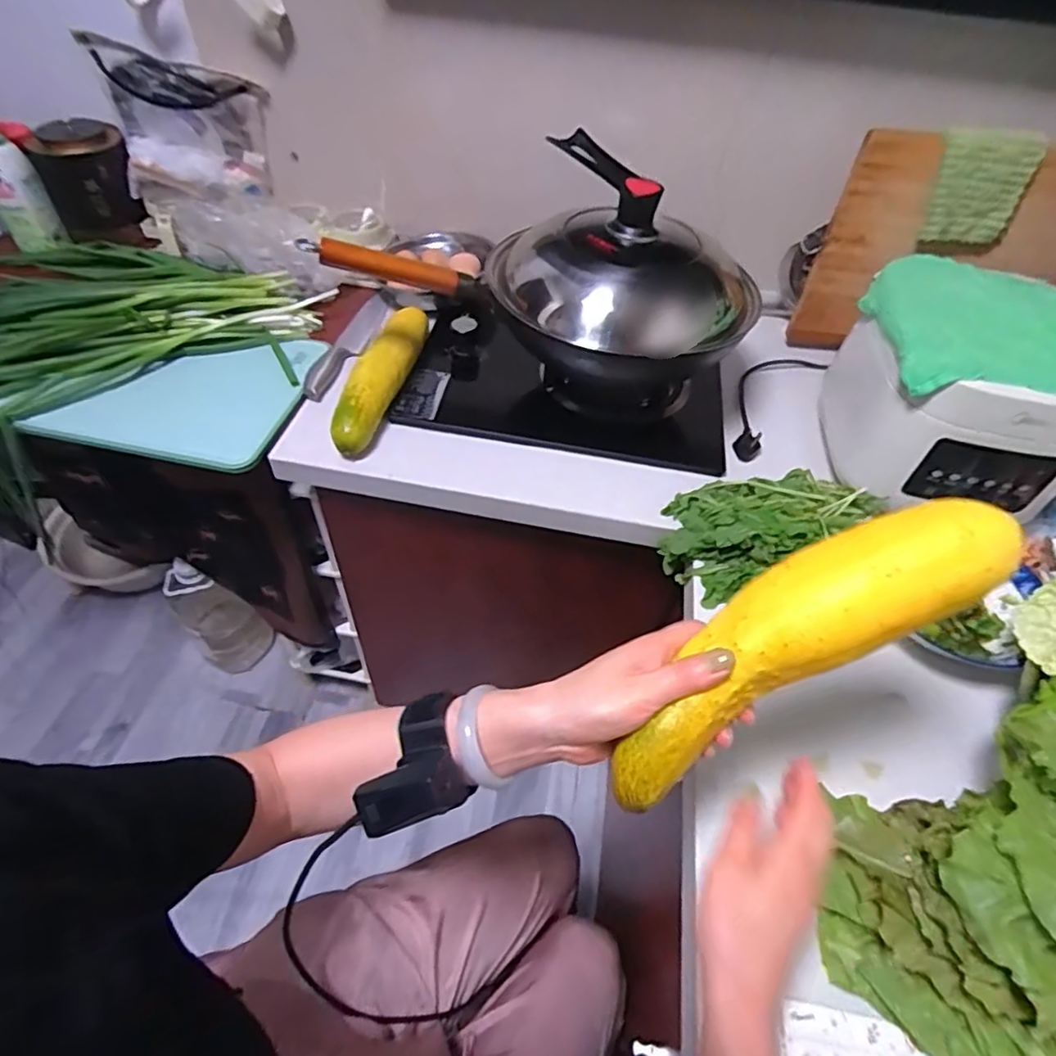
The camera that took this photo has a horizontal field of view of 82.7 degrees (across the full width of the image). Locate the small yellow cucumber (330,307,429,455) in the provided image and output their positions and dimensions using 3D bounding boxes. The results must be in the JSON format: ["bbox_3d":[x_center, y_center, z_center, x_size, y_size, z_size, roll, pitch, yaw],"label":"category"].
[{"bbox_3d":[-0.187,-0.193,0.782,0.061,0.063,0.244,9,50,3],"label":"small yellow cucumber"}]

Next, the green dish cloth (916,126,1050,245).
[{"bbox_3d":[0.568,-0.426,0.755,0.115,0.123,0.015,2,34,3],"label":"green dish cloth"}]

